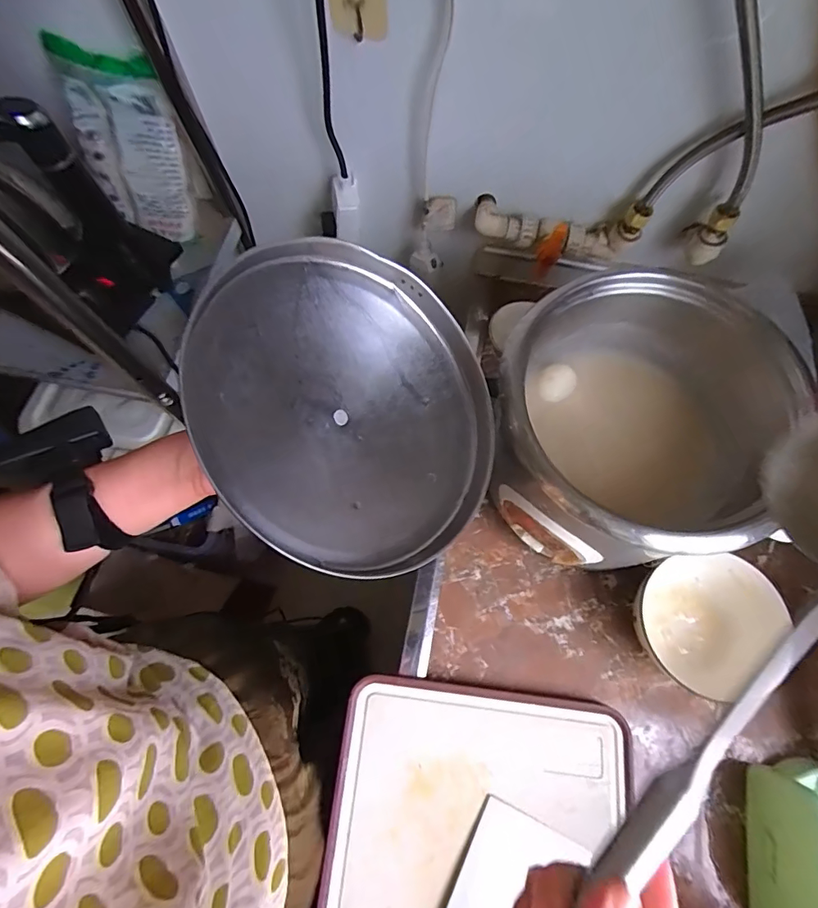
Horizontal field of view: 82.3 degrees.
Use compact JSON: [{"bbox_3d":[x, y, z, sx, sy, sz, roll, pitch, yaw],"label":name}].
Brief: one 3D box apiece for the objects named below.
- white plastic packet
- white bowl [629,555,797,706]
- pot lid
[{"bbox_3d":[-0.358,-0.382,0.595,0.127,0.203,0.027,5,47,2],"label":"white plastic packet"},{"bbox_3d":[0.338,0.190,0.528,0.154,0.055,0.142,0,70,0],"label":"white bowl"},{"bbox_3d":[-0.037,-0.037,0.356,0.246,0.065,0.246,12,72,-40],"label":"pot lid"}]

